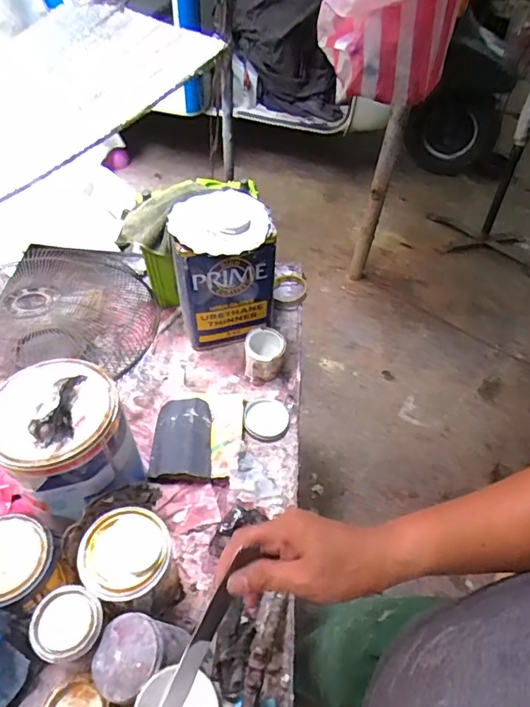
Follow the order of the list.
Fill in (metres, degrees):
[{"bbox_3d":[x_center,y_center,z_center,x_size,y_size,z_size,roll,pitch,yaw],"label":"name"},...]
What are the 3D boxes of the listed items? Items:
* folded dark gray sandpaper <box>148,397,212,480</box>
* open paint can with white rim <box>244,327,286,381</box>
[{"bbox_3d":[-0.136,0.135,0.804,0.094,0.034,0.142,1,51,-6],"label":"folded dark gray sandpaper"},{"bbox_3d":[-0.001,-0.002,0.897,0.070,0.061,0.068,4,51,-4],"label":"open paint can with white rim"}]

